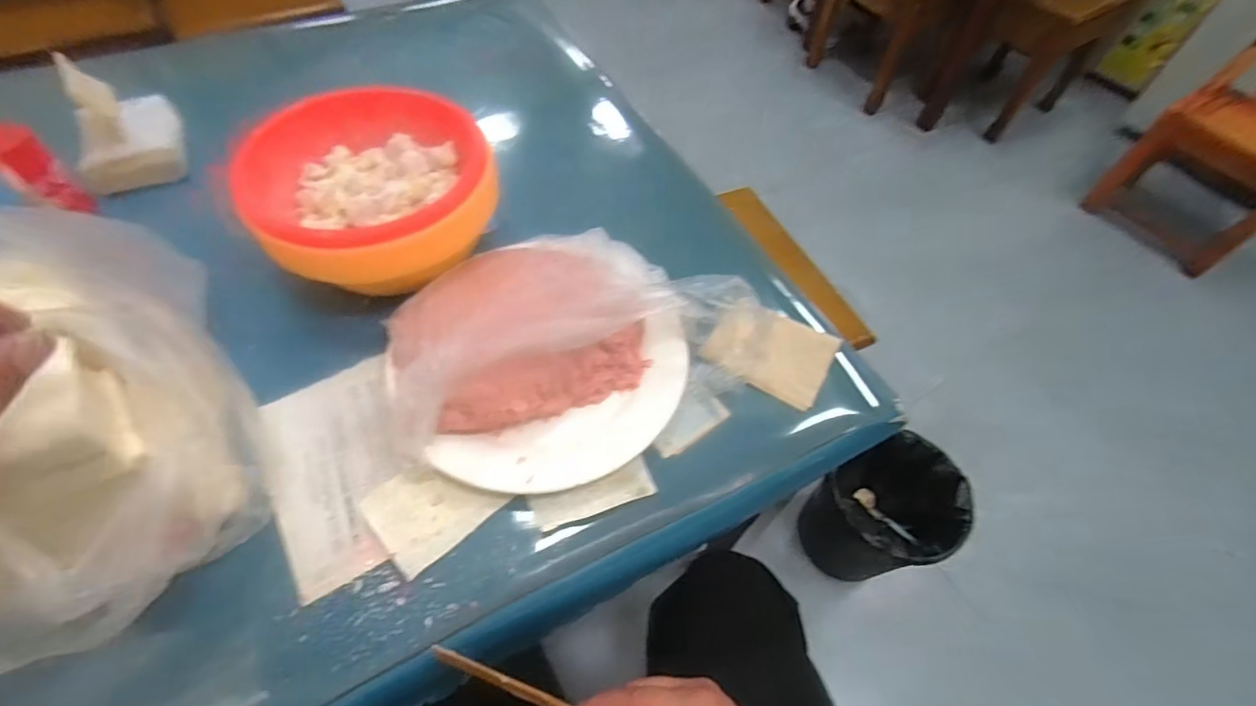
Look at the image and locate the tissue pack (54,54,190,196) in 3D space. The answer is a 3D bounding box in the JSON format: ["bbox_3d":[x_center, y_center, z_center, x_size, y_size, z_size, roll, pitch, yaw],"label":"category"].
[{"bbox_3d":[-0.540,-0.242,0.573,0.099,0.089,0.102,-30,63,-21],"label":"tissue pack"}]

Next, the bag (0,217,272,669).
[{"bbox_3d":[-0.331,0.055,0.312,0.167,0.171,0.205,-21,60,-16],"label":"bag"}]

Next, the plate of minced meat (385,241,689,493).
[{"bbox_3d":[-0.075,-0.005,0.447,0.218,0.074,0.227,1,57,-2],"label":"plate of minced meat"}]

